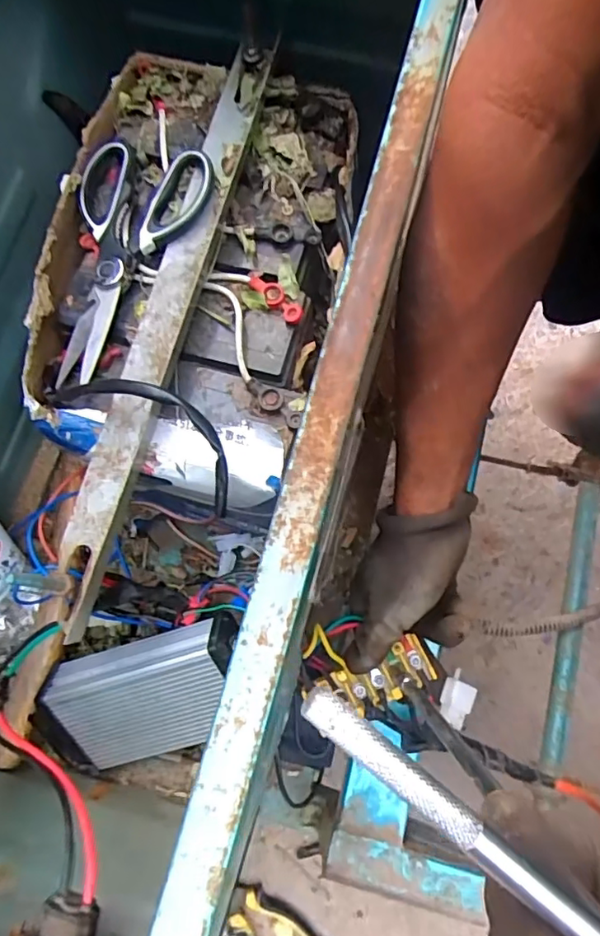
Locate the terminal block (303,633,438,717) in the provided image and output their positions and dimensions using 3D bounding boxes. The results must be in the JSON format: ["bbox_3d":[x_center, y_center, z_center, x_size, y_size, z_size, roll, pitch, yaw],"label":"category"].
[{"bbox_3d":[0.052,0.156,0.416,0.092,0.014,0.035,-18,76,1],"label":"terminal block"}]

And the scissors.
[{"bbox_3d":[-0.115,-0.154,0.405,0.098,0.019,0.190,1,76,2],"label":"scissors"}]

